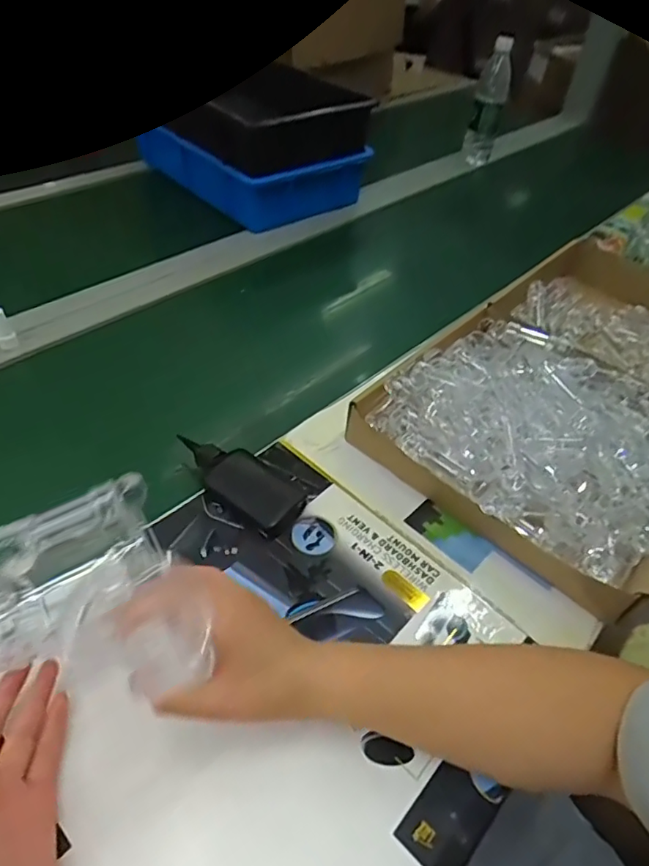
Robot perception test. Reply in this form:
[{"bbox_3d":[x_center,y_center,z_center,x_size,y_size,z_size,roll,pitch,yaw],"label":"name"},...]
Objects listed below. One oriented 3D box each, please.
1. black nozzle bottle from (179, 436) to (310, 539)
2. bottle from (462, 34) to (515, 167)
[{"bbox_3d":[-0.084,0.042,0.527,0.140,0.018,0.056,31,51,21],"label":"black nozzle bottle"},{"bbox_3d":[0.357,-0.709,1.198,0.066,0.239,0.081,13,47,5],"label":"bottle"}]

